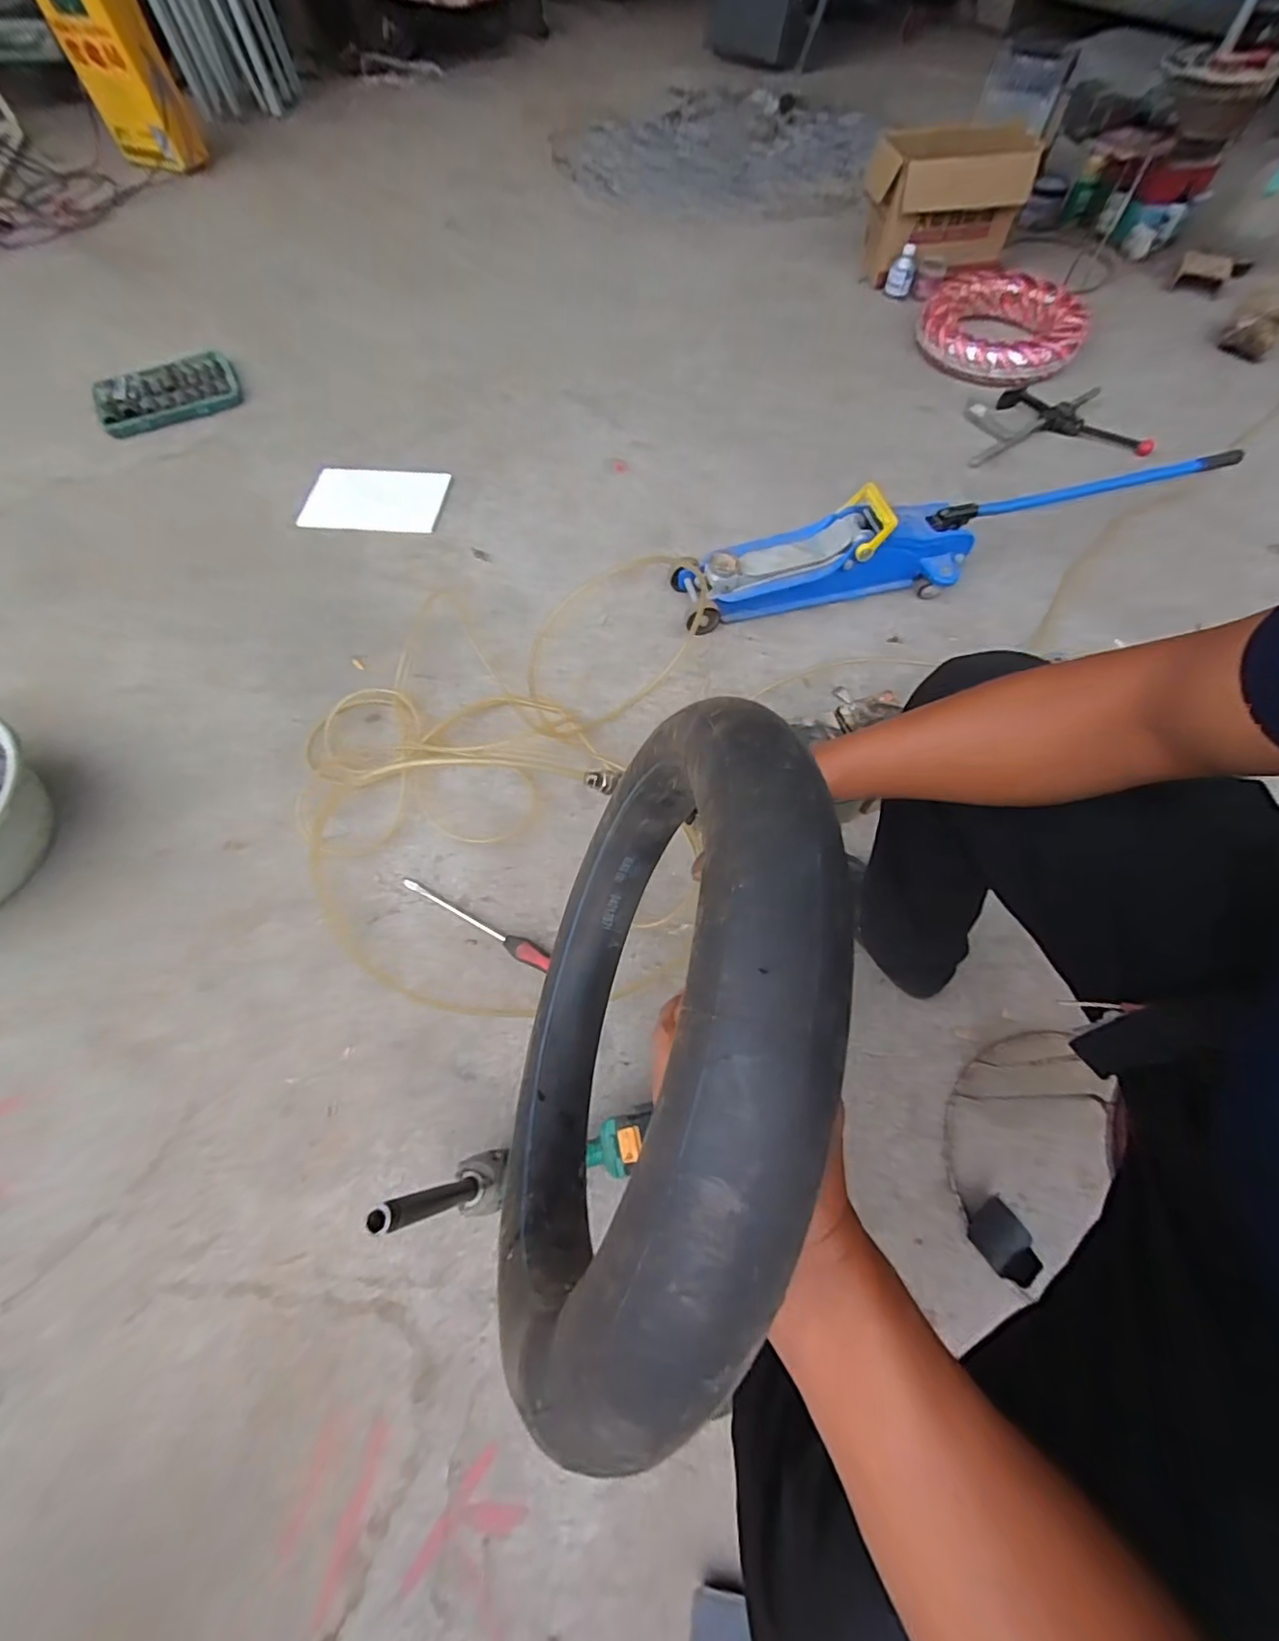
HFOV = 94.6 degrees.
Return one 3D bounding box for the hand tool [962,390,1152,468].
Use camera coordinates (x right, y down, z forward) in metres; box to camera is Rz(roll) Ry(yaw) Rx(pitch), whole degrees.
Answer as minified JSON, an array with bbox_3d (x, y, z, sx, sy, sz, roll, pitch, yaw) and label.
[{"bbox_3d":[0.933,-0.909,1.350,0.390,0.030,0.241,-1,65,-1],"label":"hand tool"}]

